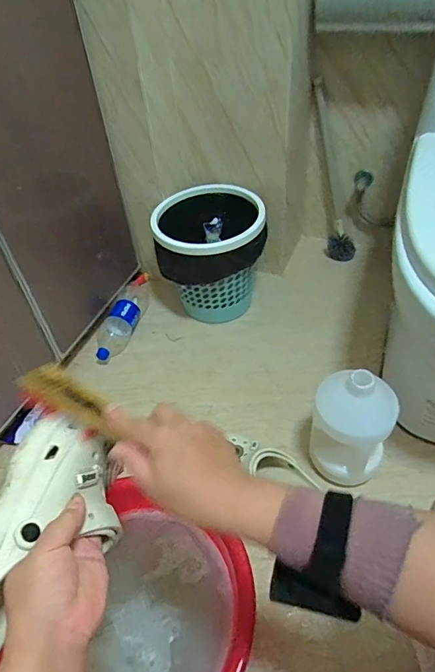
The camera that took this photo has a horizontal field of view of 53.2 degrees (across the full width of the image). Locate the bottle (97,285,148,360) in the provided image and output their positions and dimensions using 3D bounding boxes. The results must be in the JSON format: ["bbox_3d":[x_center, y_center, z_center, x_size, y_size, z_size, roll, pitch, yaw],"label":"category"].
[{"bbox_3d":[-0.259,-0.049,1.147,0.082,0.064,0.248,7,46,12],"label":"bottle"}]

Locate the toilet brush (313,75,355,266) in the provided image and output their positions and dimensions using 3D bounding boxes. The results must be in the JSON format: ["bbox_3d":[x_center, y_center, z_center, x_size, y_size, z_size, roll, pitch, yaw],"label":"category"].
[{"bbox_3d":[0.311,-0.428,1.175,0.063,0.471,0.066,-26,31,-18],"label":"toilet brush"}]

